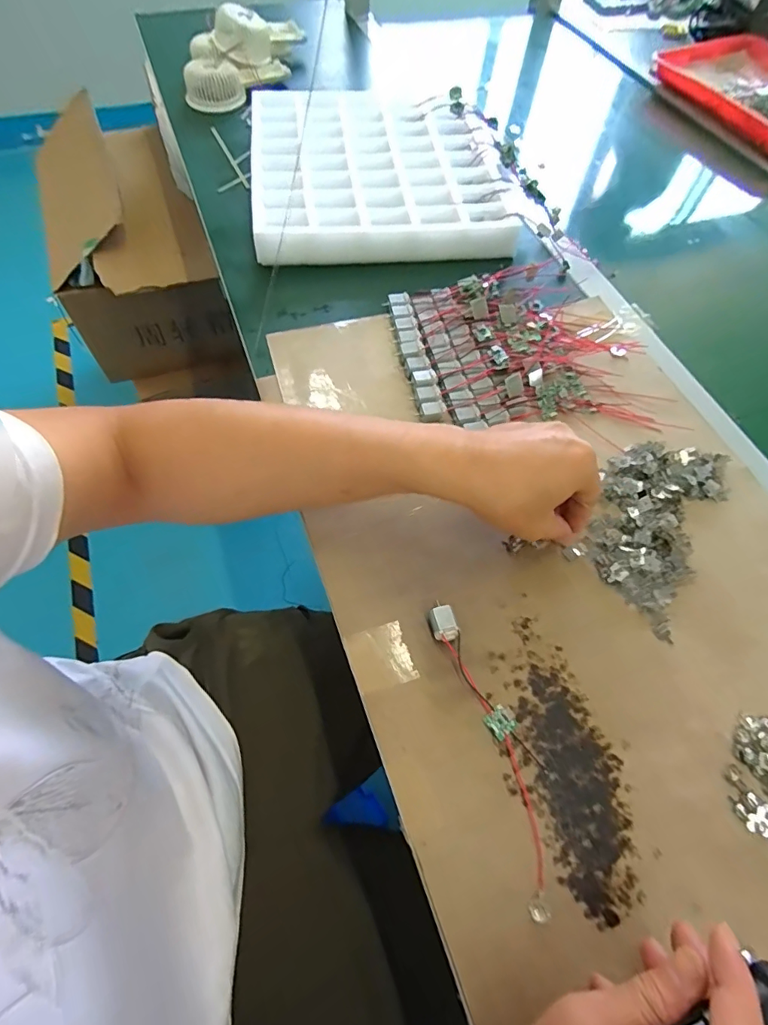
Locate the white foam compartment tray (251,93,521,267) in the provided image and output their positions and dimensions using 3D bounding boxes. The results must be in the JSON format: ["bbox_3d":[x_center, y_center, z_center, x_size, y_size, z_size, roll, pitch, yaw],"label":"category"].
[{"bbox_3d":[-0.004,-0.436,0.628,0.317,0.061,0.296,-5,63,-4],"label":"white foam compartment tray"}]

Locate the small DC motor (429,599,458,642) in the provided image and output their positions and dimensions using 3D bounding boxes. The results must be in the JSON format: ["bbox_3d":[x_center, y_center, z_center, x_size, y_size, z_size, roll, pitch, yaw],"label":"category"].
[{"bbox_3d":[0.044,0.084,0.364,0.017,0.017,0.028,-15,64,-9],"label":"small DC motor"}]

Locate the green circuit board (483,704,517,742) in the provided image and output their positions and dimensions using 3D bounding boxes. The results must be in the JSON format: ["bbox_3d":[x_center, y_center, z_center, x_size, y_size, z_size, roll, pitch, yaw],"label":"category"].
[{"bbox_3d":[0.082,0.147,0.337,0.018,0.005,0.018,-34,68,-17],"label":"green circuit board"}]

